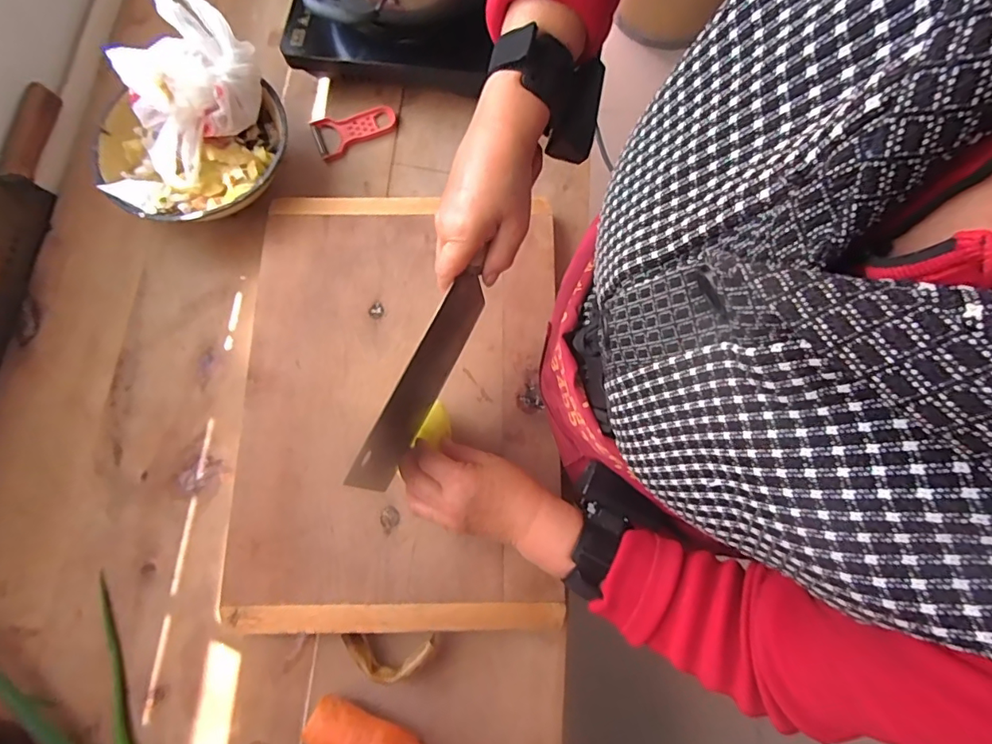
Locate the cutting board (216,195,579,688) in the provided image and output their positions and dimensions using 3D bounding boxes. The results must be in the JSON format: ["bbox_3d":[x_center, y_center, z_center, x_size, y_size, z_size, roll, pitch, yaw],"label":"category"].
[{"bbox_3d":[-0.099,0.038,0.507,0.316,0.037,0.458,0,76,1],"label":"cutting board"}]

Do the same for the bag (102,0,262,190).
[{"bbox_3d":[-0.314,-0.289,0.505,0.150,0.079,0.136,-40,79,-8],"label":"bag"}]

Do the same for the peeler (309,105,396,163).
[{"bbox_3d":[-0.170,-0.292,0.606,0.099,0.009,0.050,-20,77,-4],"label":"peeler"}]

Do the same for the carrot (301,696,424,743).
[{"bbox_3d":[-0.106,0.319,0.436,0.115,0.047,0.032,21,78,6],"label":"carrot"}]

